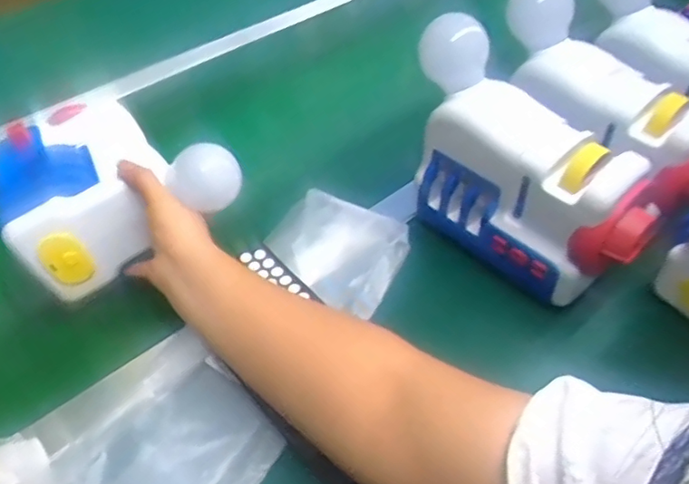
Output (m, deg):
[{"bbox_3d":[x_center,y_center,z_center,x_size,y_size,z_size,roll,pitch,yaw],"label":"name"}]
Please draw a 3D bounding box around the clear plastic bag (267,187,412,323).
[{"bbox_3d":[-0.005,0.005,0.556,0.121,0.033,0.104,22,51,23],"label":"clear plastic bag"}]

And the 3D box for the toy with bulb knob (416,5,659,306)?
[{"bbox_3d":[0.156,-0.071,0.501,0.091,0.158,0.223,-30,51,-24],"label":"toy with bulb knob"}]

